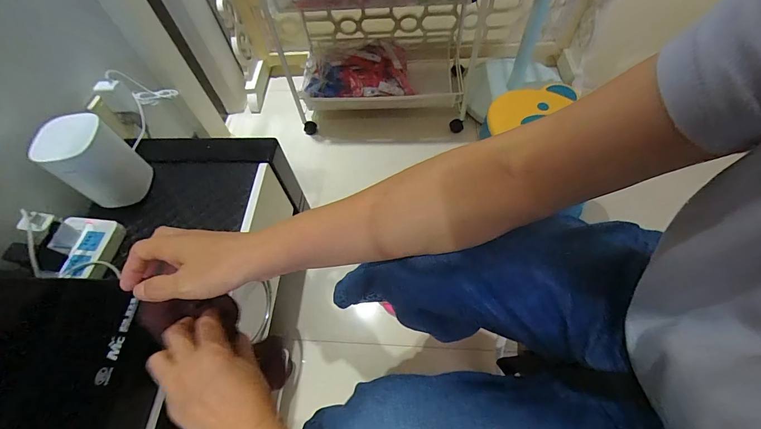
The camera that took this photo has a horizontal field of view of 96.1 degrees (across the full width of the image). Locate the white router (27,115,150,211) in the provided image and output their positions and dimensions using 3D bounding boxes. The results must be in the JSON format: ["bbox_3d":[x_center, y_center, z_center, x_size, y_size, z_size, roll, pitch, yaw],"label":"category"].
[{"bbox_3d":[-0.457,-0.080,0.555,0.082,0.138,0.087,-4,59,2],"label":"white router"}]

